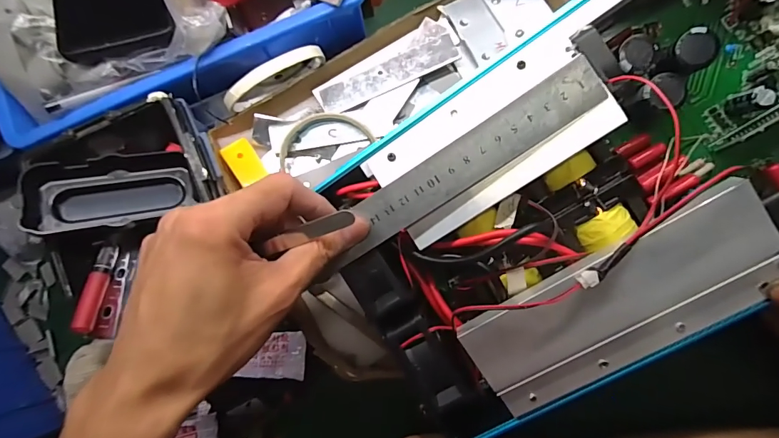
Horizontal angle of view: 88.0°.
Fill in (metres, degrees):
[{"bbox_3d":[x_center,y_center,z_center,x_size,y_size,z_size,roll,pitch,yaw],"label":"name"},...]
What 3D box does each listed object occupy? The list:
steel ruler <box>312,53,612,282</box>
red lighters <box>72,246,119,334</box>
[{"bbox_3d":[0.032,-0.026,0.225,0.182,0.004,0.029,-33,91,10],"label":"steel ruler"},{"bbox_3d":[-0.202,0.047,0.276,0.013,0.008,0.060,-4,59,4],"label":"red lighters"}]

